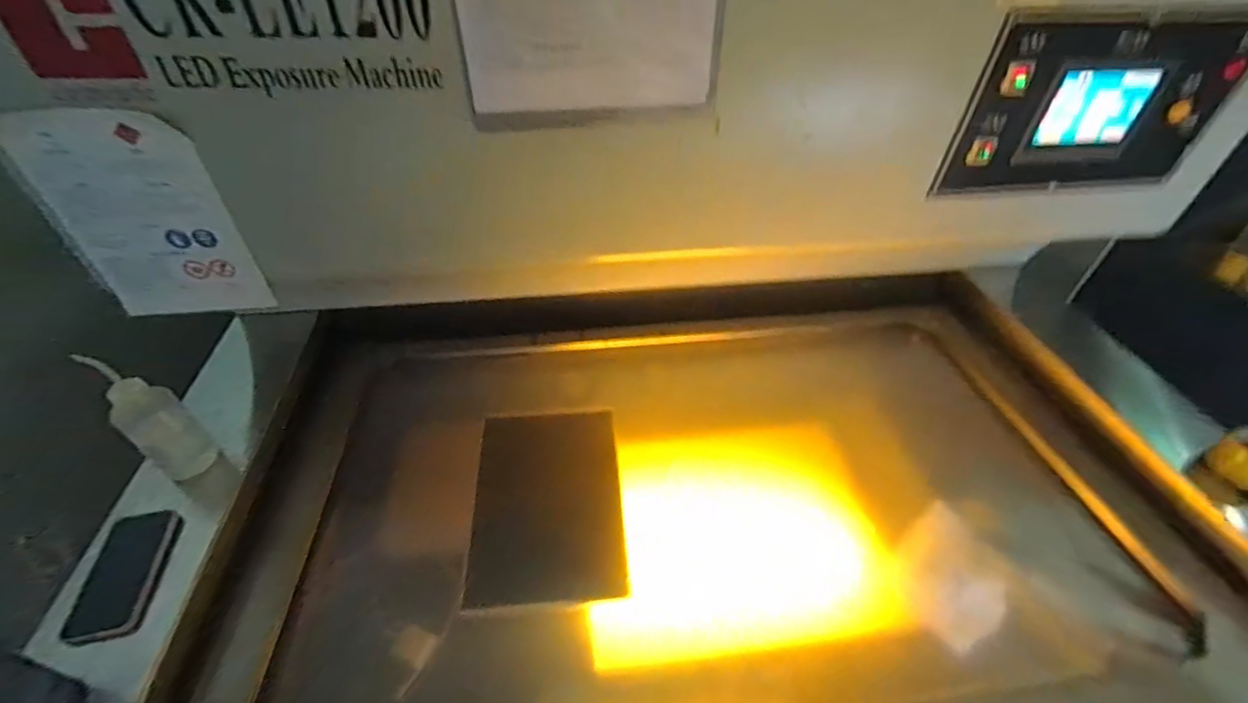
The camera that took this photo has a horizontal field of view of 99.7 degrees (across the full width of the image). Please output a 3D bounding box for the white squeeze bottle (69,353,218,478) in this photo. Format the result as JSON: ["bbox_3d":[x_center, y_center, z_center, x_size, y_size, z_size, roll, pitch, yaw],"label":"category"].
[{"bbox_3d":[-0.634,0.092,0.709,0.054,0.189,0.070,29,50,27],"label":"white squeeze bottle"}]

